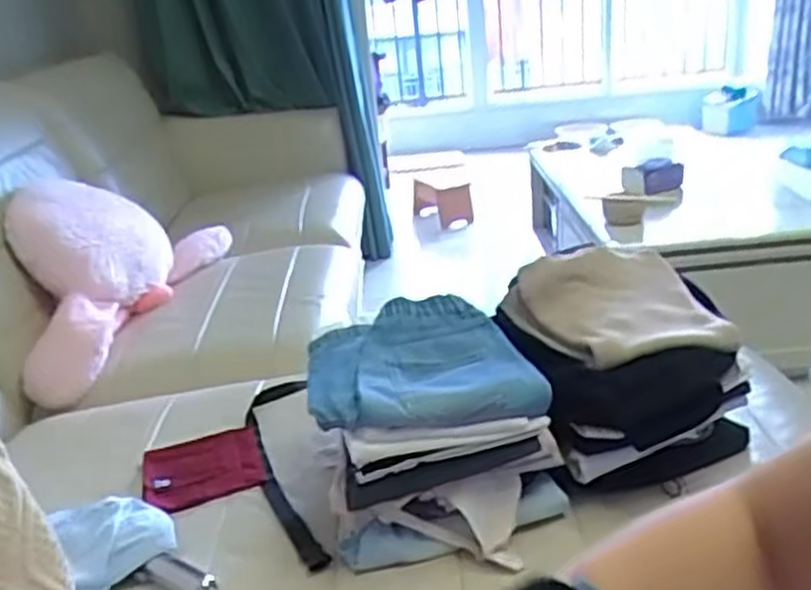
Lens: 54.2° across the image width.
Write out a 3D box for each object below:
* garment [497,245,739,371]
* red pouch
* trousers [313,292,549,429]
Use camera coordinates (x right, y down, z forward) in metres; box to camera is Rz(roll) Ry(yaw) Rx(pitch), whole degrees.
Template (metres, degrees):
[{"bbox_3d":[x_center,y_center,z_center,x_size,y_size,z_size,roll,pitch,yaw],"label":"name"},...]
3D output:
[{"bbox_3d":[0.288,0.004,1.074,0.197,0.106,0.226,-17,22,-26],"label":"garment"},{"bbox_3d":[-0.307,0.256,1.196,0.171,0.015,0.167,-13,21,-16],"label":"red pouch"},{"bbox_3d":[0.015,0.085,0.999,0.270,0.082,0.210,-11,21,-12],"label":"trousers"}]

